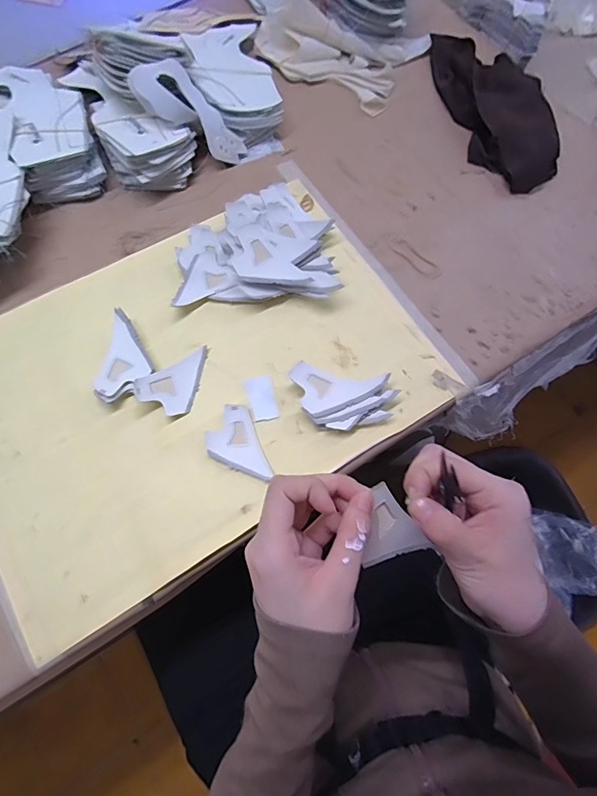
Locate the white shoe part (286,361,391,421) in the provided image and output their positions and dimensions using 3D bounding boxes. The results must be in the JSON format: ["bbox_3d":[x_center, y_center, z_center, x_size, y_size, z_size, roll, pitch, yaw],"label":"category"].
[{"bbox_3d":[0.039,-0.017,0.407,0.084,0.007,0.055,-21,73,-7],"label":"white shoe part"}]

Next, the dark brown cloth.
[{"bbox_3d":[0.250,-0.380,0.539,0.100,0.036,0.266,-12,71,-7],"label":"dark brown cloth"}]

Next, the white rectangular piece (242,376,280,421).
[{"bbox_3d":[-0.035,0.001,0.410,0.026,0.005,0.042,-15,71,-8],"label":"white rectangular piece"}]

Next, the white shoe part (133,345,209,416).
[{"bbox_3d":[-0.113,-0.011,0.410,0.077,0.005,0.047,-32,93,-26],"label":"white shoe part"}]

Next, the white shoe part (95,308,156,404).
[{"bbox_3d":[-0.176,-0.039,0.409,0.055,0.017,0.079,-28,74,-12],"label":"white shoe part"}]

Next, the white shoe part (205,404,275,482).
[{"bbox_3d":[-0.058,0.045,0.393,0.047,0.009,0.074,-20,72,-10],"label":"white shoe part"}]

